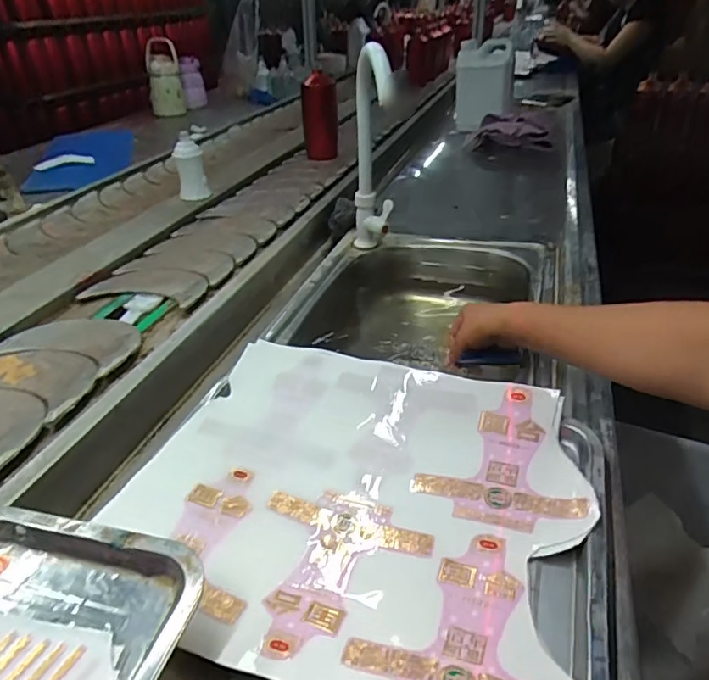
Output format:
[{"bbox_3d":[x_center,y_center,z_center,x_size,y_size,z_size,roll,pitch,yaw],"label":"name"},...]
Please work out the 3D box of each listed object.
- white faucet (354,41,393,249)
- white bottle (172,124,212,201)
[{"bbox_3d":[0.028,-0.309,0.874,0.061,0.286,0.136,-1,34,2],"label":"white faucet"},{"bbox_3d":[-0.315,-0.332,1.077,0.063,0.138,0.052,-12,37,-18],"label":"white bottle"}]

